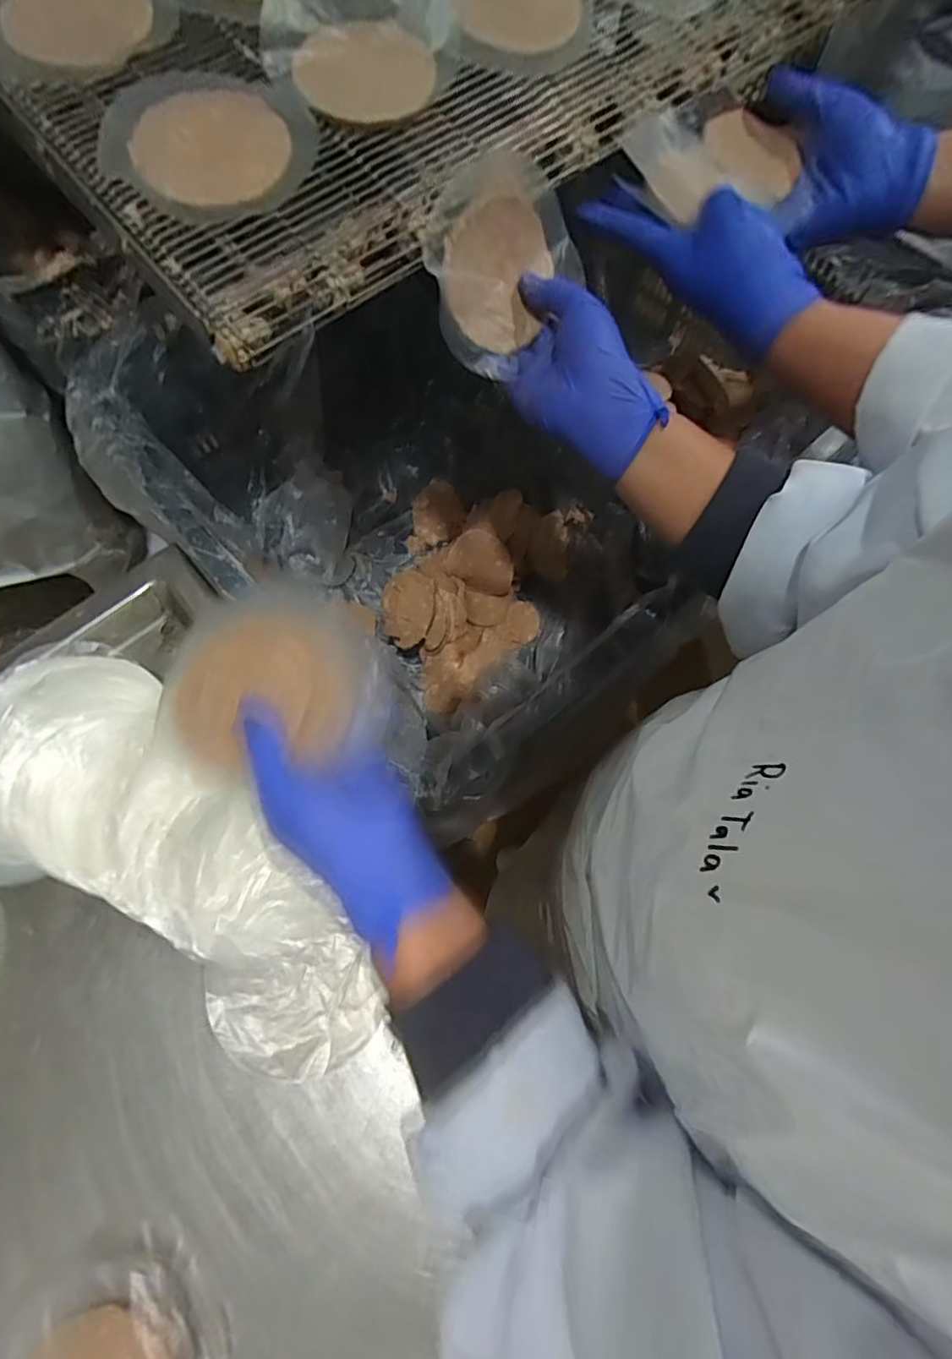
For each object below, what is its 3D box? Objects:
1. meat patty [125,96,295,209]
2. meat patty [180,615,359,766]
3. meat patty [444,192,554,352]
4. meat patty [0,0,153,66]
[{"bbox_3d":[-0.150,-0.305,0.327,0.084,0.012,0.075,-40,77,-12],"label":"meat patty"},{"bbox_3d":[-0.119,0.006,0.323,0.095,0.017,0.084,-5,71,-4],"label":"meat patty"},{"bbox_3d":[0.015,-0.261,0.364,0.013,0.072,0.084,31,99,44],"label":"meat patty"},{"bbox_3d":[-0.243,-0.403,0.345,0.075,0.013,0.075,1,70,-2],"label":"meat patty"}]

